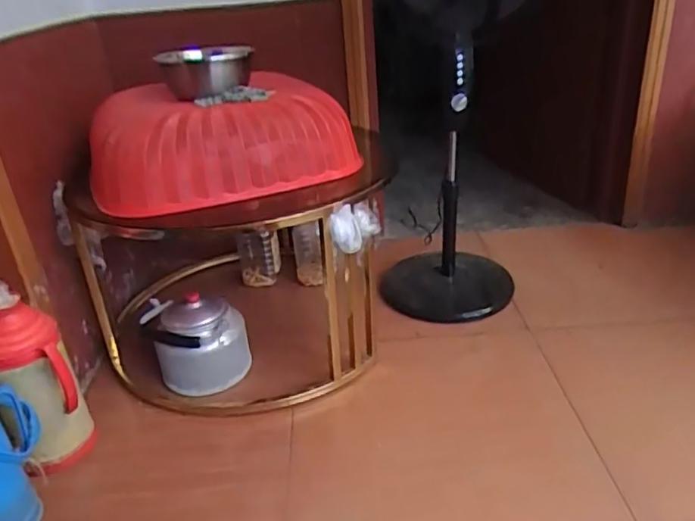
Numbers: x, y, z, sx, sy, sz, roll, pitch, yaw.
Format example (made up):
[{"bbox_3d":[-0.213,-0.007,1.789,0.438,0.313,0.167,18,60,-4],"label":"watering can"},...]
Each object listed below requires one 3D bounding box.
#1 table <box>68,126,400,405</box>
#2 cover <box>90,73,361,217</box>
[{"bbox_3d":[-0.268,-0.006,1.431,0.694,0.450,0.648,-1,27,7],"label":"table"},{"bbox_3d":[-0.264,-0.238,1.193,0.398,0.181,0.492,21,37,41],"label":"cover"}]

